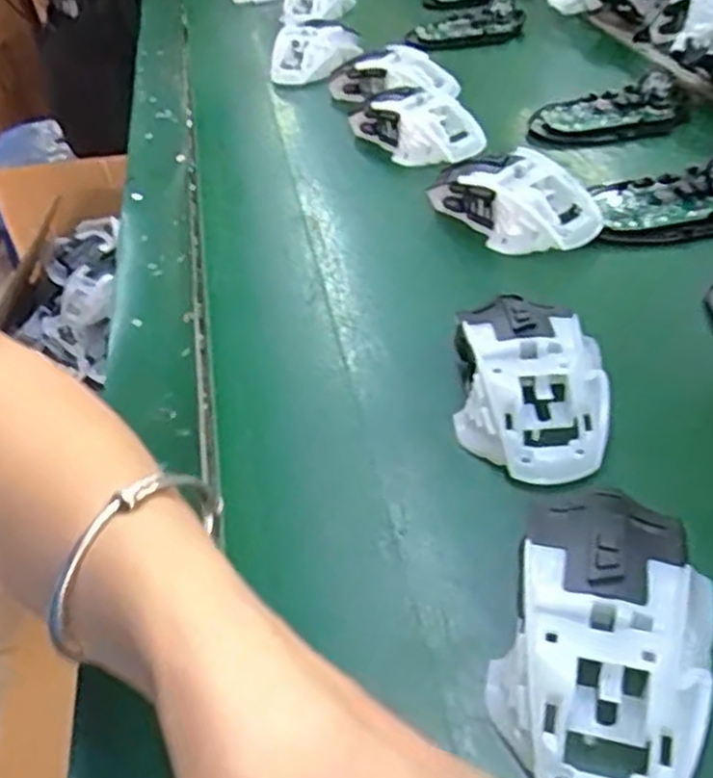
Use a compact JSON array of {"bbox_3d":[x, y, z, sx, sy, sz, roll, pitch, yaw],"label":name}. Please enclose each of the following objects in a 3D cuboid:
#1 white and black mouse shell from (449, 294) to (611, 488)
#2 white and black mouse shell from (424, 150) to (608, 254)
[{"bbox_3d":[0.077,-0.002,0.340,0.064,0.038,0.089,1,44,8],"label":"white and black mouse shell"},{"bbox_3d":[0.093,-0.119,0.468,0.112,0.038,0.062,17,48,24],"label":"white and black mouse shell"}]

